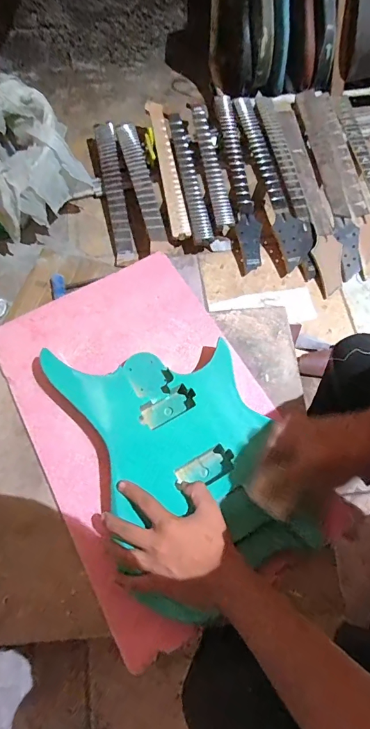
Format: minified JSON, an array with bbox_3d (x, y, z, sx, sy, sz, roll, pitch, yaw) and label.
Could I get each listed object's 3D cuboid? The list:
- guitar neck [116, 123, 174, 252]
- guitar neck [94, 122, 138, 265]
[{"bbox_3d":[-0.137,-0.576,1.226,0.071,0.039,0.541,-14,67,-5],"label":"guitar neck"},{"bbox_3d":[-0.230,-0.570,1.262,0.073,0.058,0.526,-11,68,-4],"label":"guitar neck"}]

